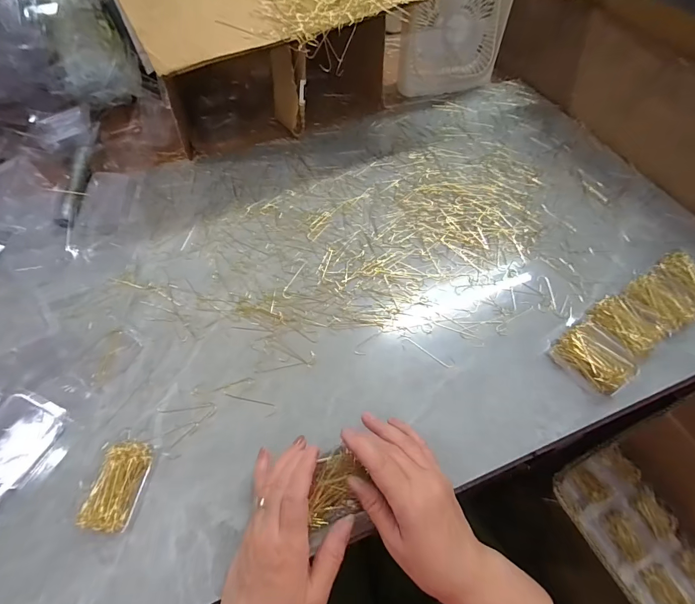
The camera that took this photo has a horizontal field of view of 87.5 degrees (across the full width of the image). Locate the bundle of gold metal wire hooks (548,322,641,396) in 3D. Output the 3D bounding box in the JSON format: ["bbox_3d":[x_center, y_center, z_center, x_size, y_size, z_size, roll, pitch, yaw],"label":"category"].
[{"bbox_3d":[0.270,0.057,0.392,0.068,0.018,0.071,-34,63,-20],"label":"bundle of gold metal wire hooks"}]

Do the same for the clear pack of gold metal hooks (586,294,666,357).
[{"bbox_3d":[0.317,0.021,0.408,0.057,0.008,0.067,-24,60,-15],"label":"clear pack of gold metal hooks"}]

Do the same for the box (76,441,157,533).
[{"bbox_3d":[-0.208,0.168,0.334,0.040,0.026,0.073,9,57,6],"label":"box"}]

